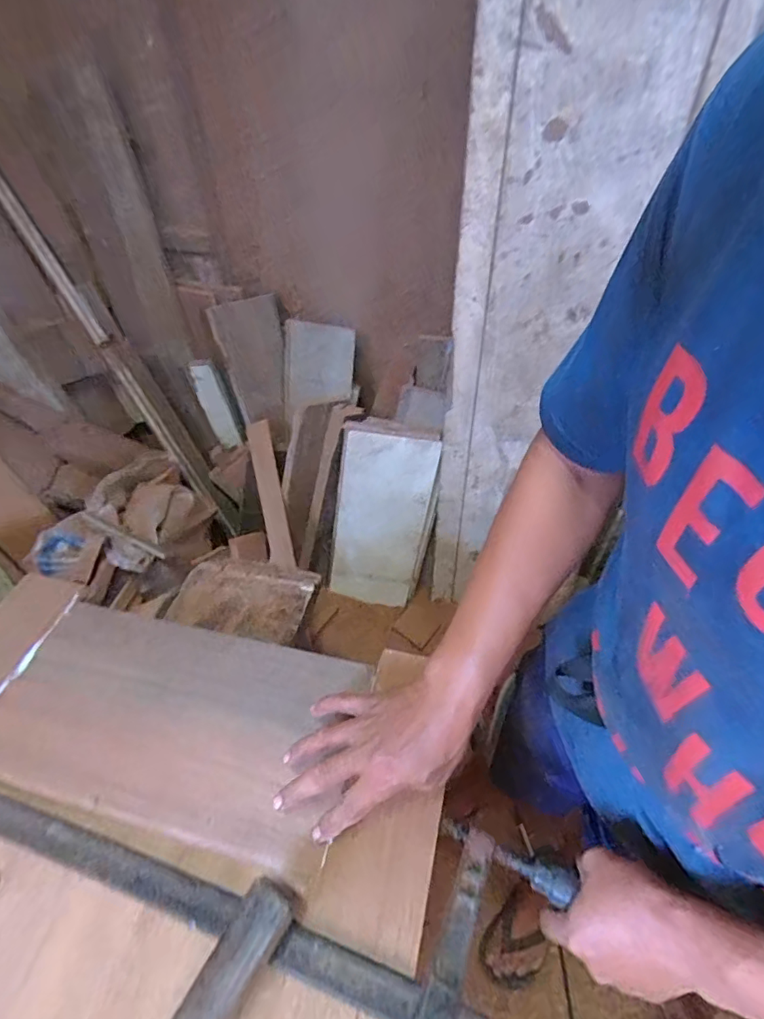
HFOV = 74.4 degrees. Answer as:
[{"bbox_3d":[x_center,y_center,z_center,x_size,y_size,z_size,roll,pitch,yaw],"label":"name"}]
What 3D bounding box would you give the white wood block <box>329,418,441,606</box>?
[{"bbox_3d":[0.002,0.031,1.410,0.263,0.557,0.058,7,34,-3],"label":"white wood block"}]

